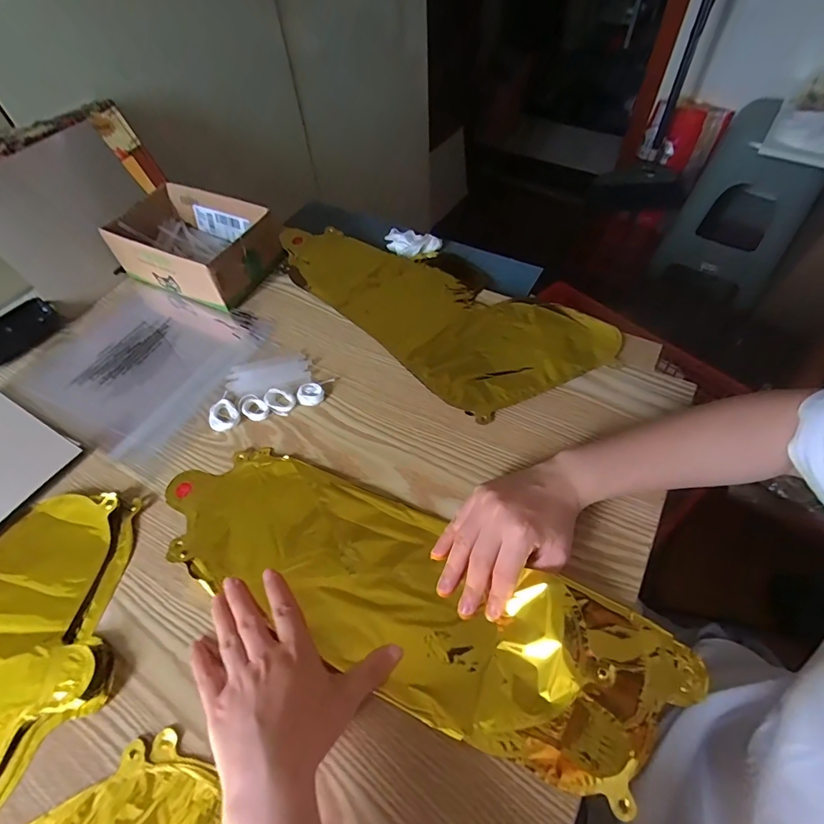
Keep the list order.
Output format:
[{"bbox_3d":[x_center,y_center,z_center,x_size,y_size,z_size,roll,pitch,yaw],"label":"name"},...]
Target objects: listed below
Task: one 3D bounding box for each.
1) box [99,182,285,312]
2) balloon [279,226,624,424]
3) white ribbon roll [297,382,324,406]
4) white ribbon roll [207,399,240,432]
[{"bbox_3d":[-0.292,-0.225,0.594,0.202,0.066,0.137,19,59,16],"label":"box"},{"bbox_3d":[0.020,-0.145,0.545,0.414,0.012,0.200,38,65,25],"label":"balloon"},{"bbox_3d":[-0.107,-0.019,0.468,0.030,0.007,0.025,32,63,23],"label":"white ribbon roll"},{"bbox_3d":[-0.196,0.003,0.458,0.030,0.006,0.036,-31,59,-17],"label":"white ribbon roll"}]

